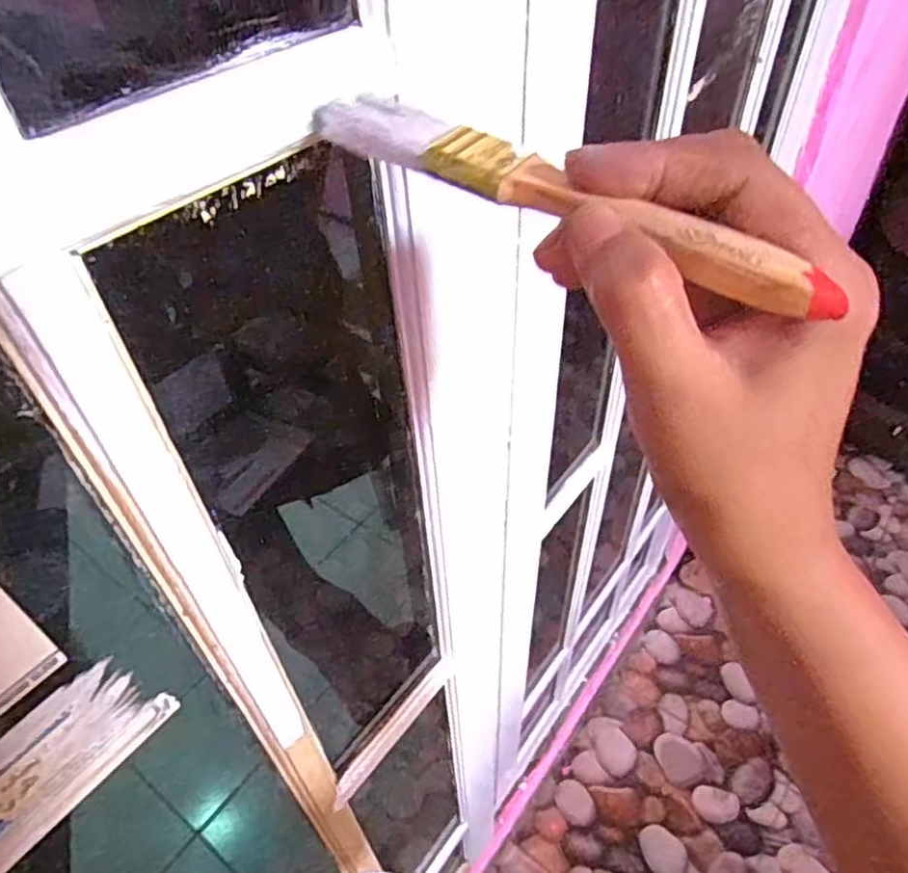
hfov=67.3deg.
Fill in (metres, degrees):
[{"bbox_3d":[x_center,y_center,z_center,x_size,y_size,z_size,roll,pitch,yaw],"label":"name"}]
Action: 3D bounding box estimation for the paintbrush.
[{"bbox_3d":[0.028,-0.072,0.200,0.161,0.011,0.019,30,54,20],"label":"paintbrush"}]

